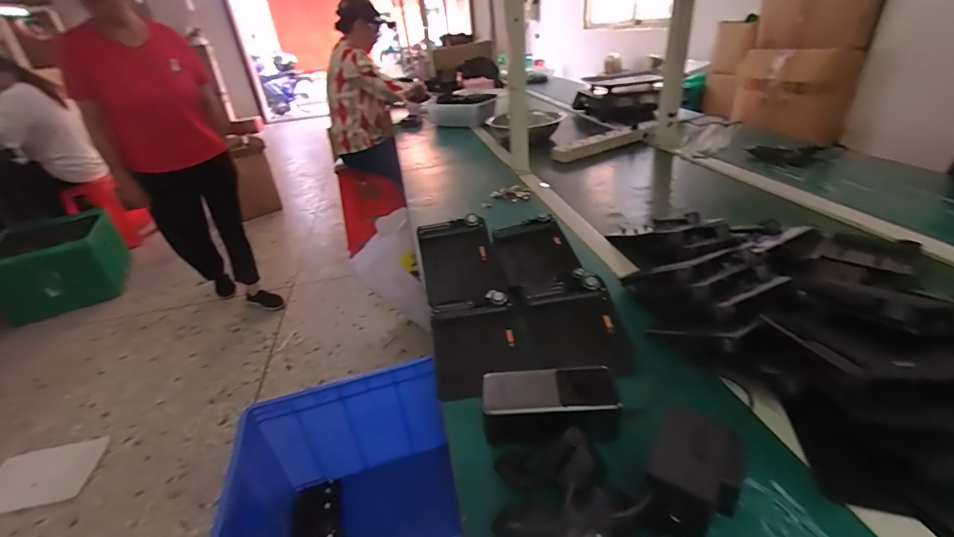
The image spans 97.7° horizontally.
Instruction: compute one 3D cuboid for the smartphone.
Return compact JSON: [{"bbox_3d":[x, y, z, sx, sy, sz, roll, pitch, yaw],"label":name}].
[{"bbox_3d":[0.068,0.117,0.403,0.123,0.009,0.053,-6,31,5],"label":"smartphone"}]

